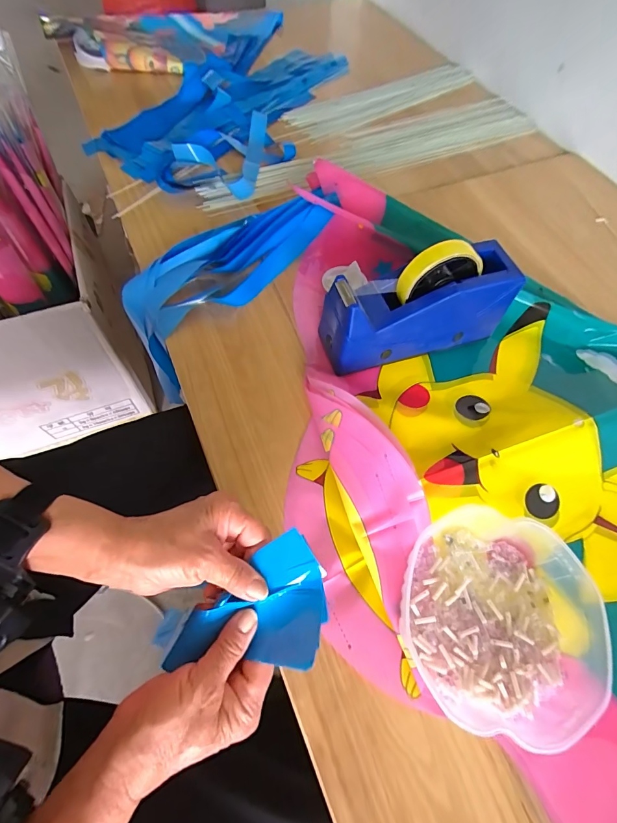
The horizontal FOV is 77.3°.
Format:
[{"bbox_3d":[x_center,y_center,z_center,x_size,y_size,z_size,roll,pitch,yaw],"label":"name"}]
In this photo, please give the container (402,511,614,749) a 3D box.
[{"bbox_3d":[0.152,0.164,0.306,0.150,0.053,0.149,1,61,-3],"label":"container"}]

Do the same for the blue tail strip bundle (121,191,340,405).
[{"bbox_3d":[-0.097,-0.183,0.512,0.330,0.091,0.131,-40,70,-5],"label":"blue tail strip bundle"}]

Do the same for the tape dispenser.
[{"bbox_3d":[0.119,-0.115,0.411,0.198,0.123,0.061,-14,63,-11],"label":"tape dispenser"}]

